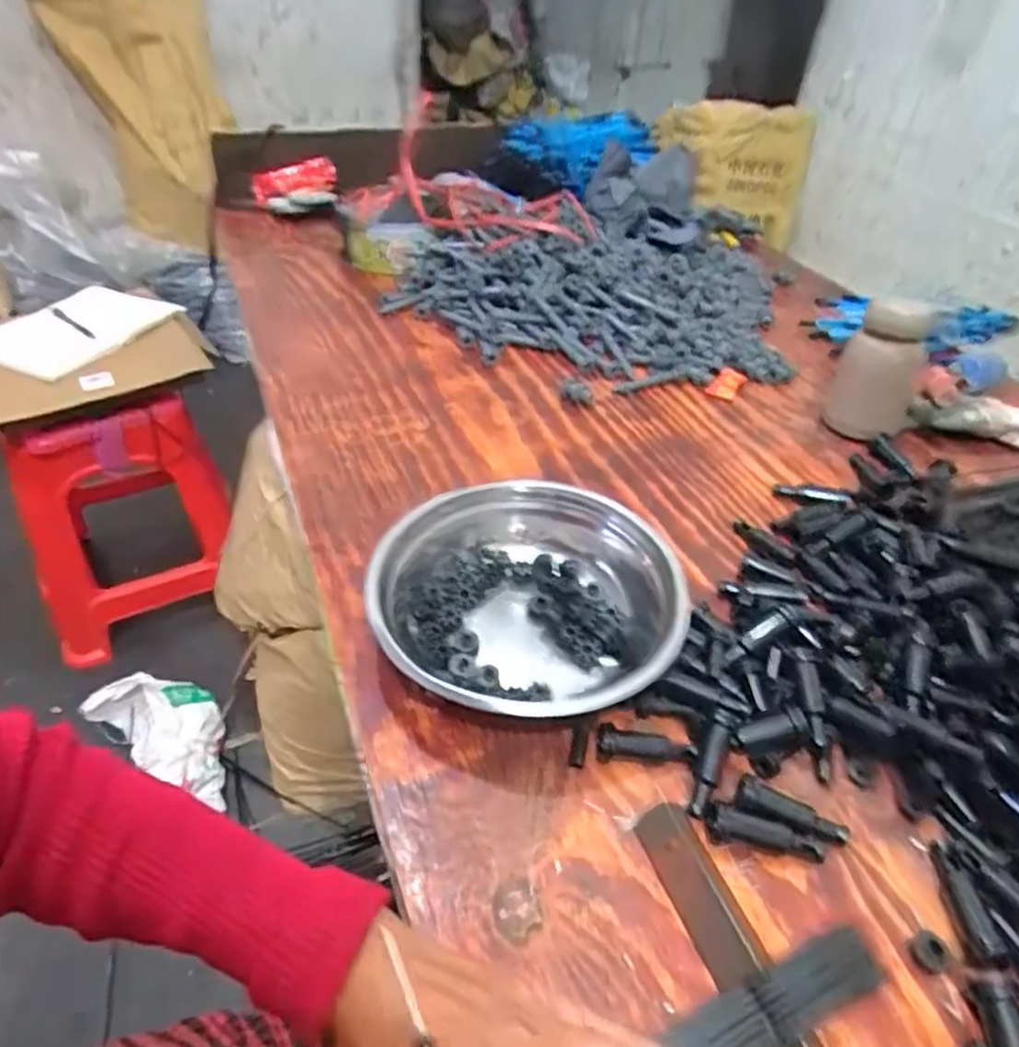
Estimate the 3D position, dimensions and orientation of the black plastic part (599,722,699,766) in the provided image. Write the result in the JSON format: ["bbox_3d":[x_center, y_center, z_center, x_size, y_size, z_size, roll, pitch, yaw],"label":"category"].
[{"bbox_3d":[0.089,0.147,0.454,0.064,0.019,0.019,3,41,-1],"label":"black plastic part"}]

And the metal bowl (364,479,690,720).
[{"bbox_3d":[0.010,0.060,0.515,0.211,0.064,0.218,2,41,-2],"label":"metal bowl"}]

